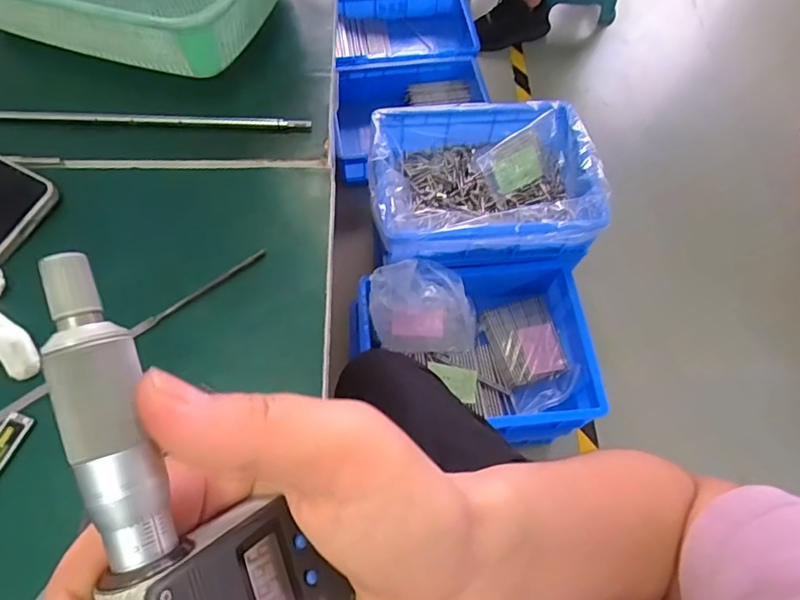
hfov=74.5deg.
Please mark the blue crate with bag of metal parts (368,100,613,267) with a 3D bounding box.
[{"bbox_3d":[0.153,-0.219,1.028,0.415,0.144,0.307,0,65,-3],"label":"blue crate with bag of metal parts"}]

